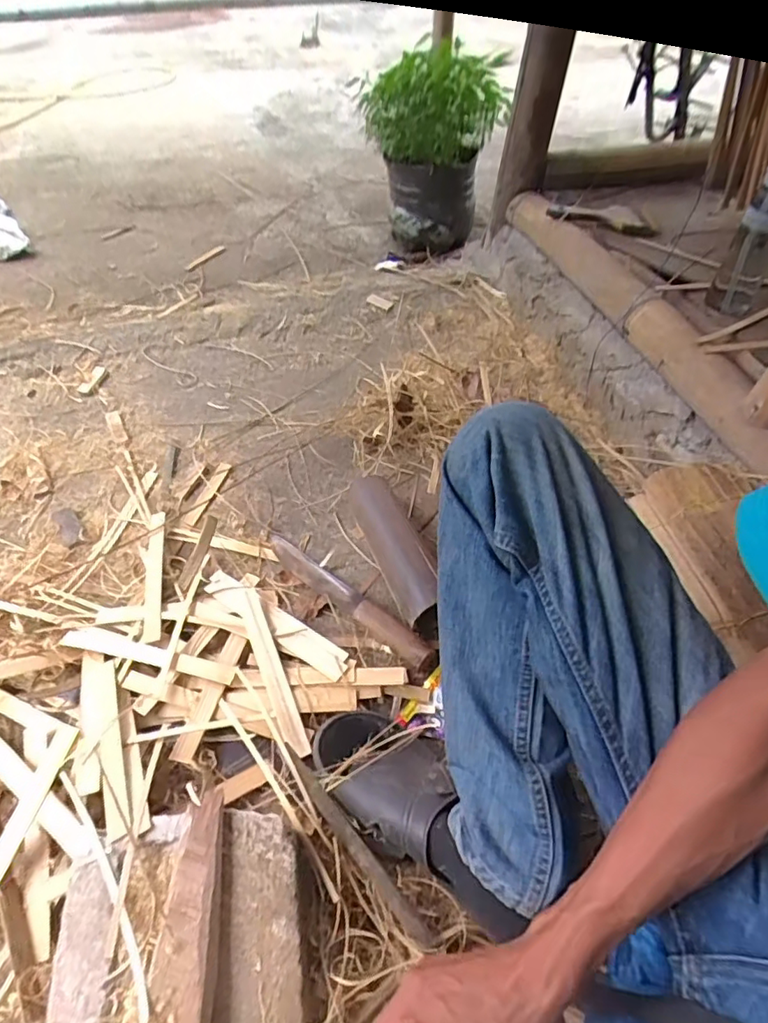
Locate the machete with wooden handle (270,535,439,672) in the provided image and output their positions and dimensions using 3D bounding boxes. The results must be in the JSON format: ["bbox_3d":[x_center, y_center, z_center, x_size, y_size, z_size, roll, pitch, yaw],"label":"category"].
[{"bbox_3d":[-0.053,0.111,0.765,0.309,0.037,0.043,35,56,24],"label":"machete with wooden handle"}]

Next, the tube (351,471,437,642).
[{"bbox_3d":[0.022,0.055,0.797,0.075,0.071,0.247,-17,52,-17],"label":"tube"}]

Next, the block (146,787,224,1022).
[{"bbox_3d":[-0.155,0.378,0.423,0.047,0.037,0.301,-1,49,-2],"label":"block"}]

